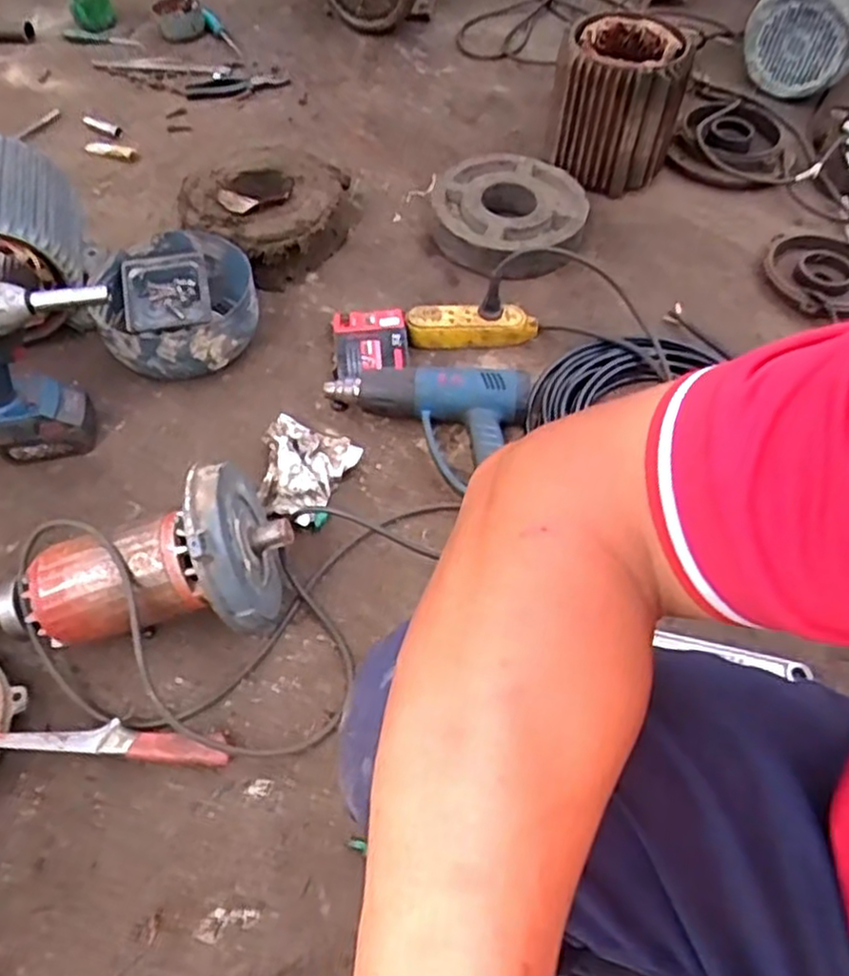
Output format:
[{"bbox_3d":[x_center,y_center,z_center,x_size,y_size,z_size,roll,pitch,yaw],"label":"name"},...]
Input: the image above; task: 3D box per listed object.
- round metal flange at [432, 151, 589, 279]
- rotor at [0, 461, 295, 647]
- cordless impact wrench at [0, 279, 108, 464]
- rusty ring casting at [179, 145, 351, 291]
[{"bbox_3d":[0.132,-0.435,1.205,0.245,0.082,0.243,15,54,7],"label":"round metal flange"},{"bbox_3d":[-0.320,0.101,0.787,0.369,0.176,0.166,-16,56,3],"label":"rotor"},{"bbox_3d":[-0.459,-0.134,0.879,0.208,0.245,0.075,-8,55,-10],"label":"cordless impact wrench"},{"bbox_3d":[-0.268,-0.452,1.198,0.285,0.069,0.280,17,54,8],"label":"rusty ring casting"}]

